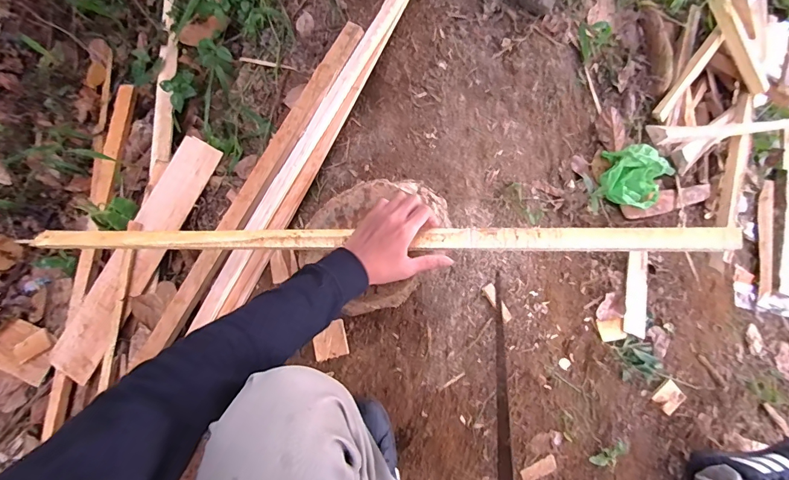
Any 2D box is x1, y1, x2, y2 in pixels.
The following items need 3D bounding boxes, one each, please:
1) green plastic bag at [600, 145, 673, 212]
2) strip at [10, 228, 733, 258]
[{"bbox_3d":[0.554,-0.141,0.940,0.153,0.077,0.132,20,74,5],"label":"green plastic bag"},{"bbox_3d":[-0.054,0.000,0.572,0.962,0.017,0.037,0,73,7],"label":"strip"}]

